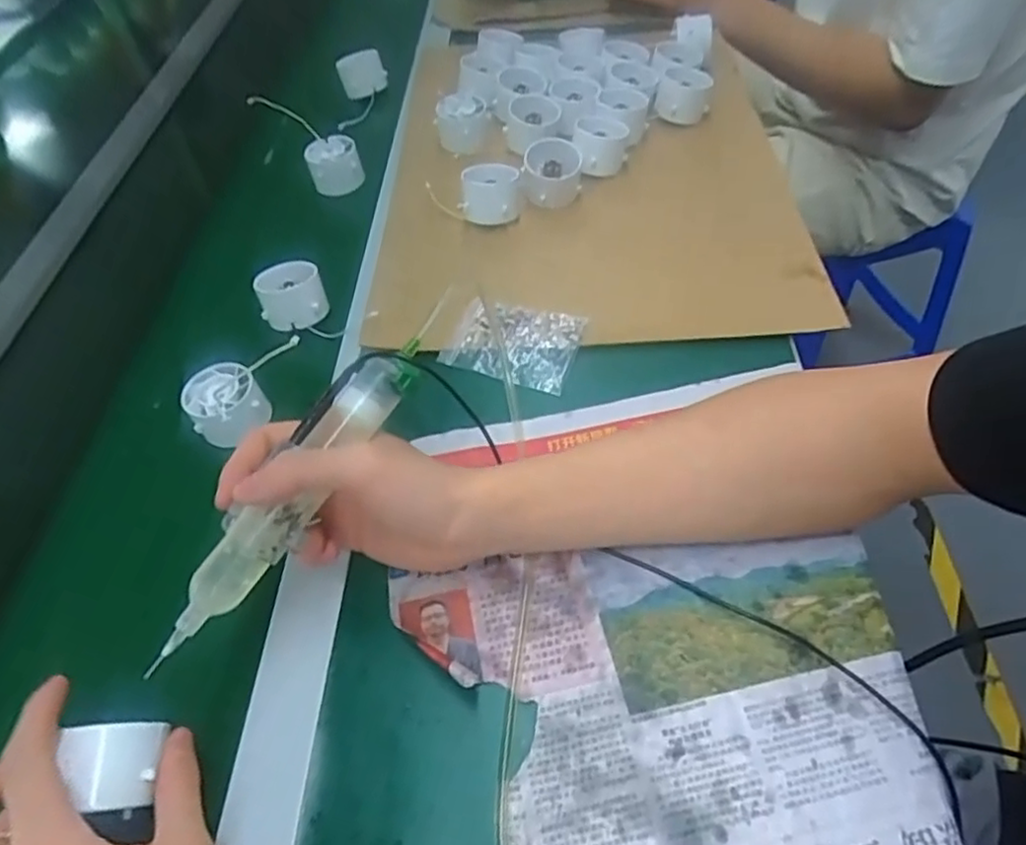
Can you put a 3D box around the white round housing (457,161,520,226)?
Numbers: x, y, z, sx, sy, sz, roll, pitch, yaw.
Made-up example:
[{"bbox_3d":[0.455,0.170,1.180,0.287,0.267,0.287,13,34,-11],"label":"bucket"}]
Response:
[{"bbox_3d":[-0.020,-0.201,0.595,0.049,0.037,0.049,-5,51,3],"label":"white round housing"}]

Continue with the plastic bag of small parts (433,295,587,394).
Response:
[{"bbox_3d":[0.000,-0.063,0.508,0.097,0.011,0.071,15,56,17],"label":"plastic bag of small parts"}]

